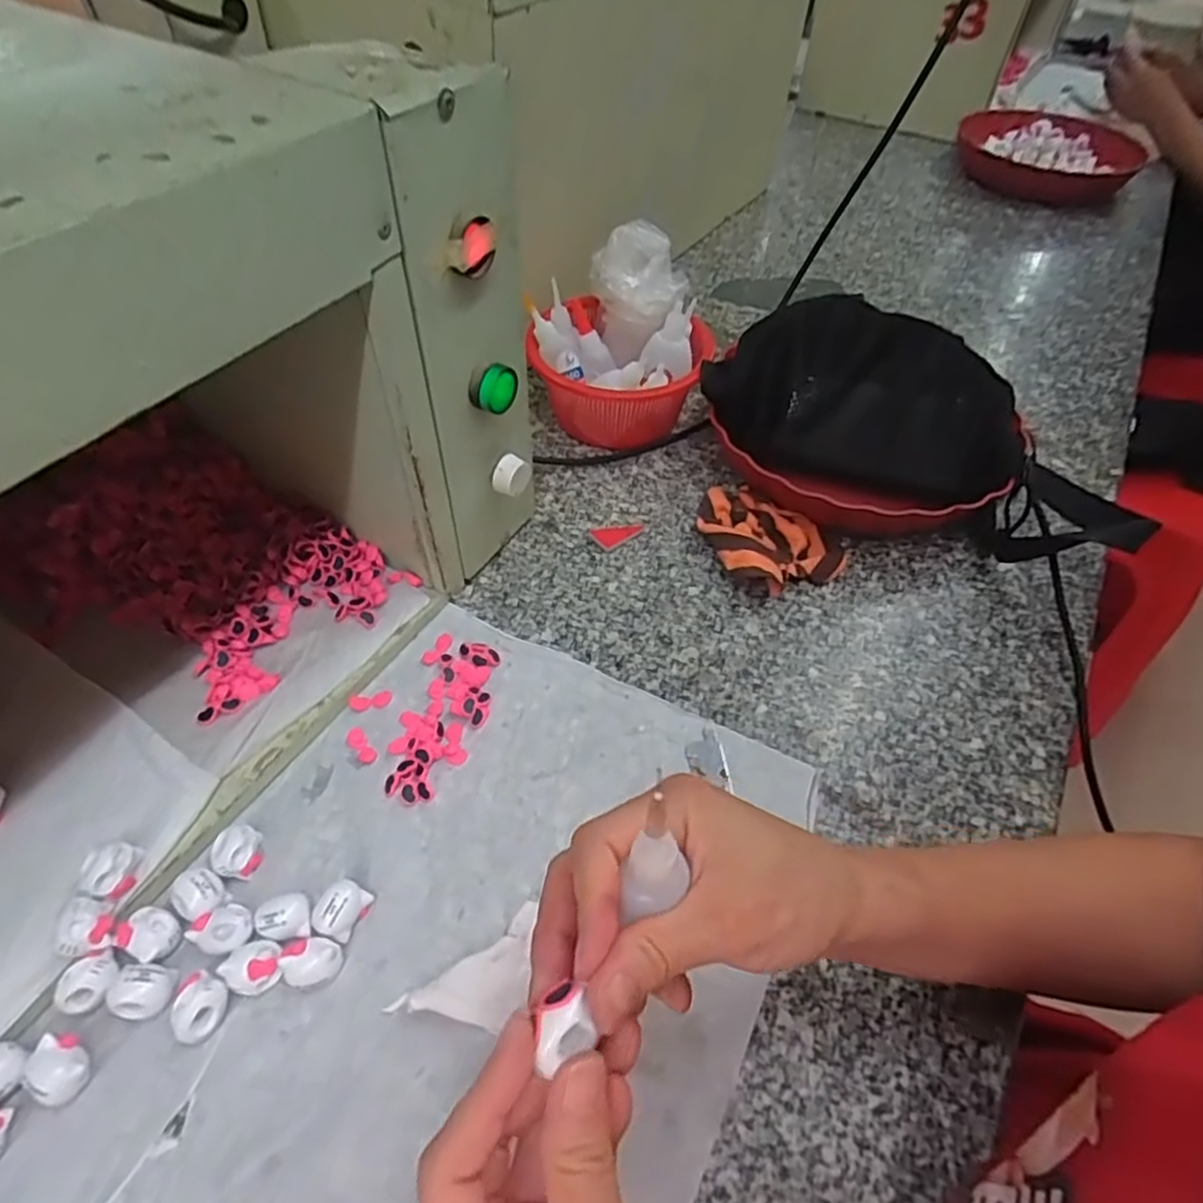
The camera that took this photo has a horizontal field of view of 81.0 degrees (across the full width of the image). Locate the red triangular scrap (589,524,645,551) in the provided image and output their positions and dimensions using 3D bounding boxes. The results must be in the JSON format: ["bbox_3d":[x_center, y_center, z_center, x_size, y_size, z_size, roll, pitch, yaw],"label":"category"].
[{"bbox_3d":[0.013,-0.054,0.535,0.040,0.005,0.020,-30,58,-24],"label":"red triangular scrap"}]

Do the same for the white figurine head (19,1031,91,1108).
[{"bbox_3d":[-0.233,0.203,0.303,0.028,0.017,0.020,29,55,19],"label":"white figurine head"}]

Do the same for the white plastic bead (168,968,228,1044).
[{"bbox_3d":[-0.182,0.186,0.321,0.022,0.020,0.025,22,53,14],"label":"white plastic bead"}]

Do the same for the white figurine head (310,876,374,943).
[{"bbox_3d":[-0.129,0.153,0.350,0.020,0.019,0.026,25,54,17],"label":"white figurine head"}]

